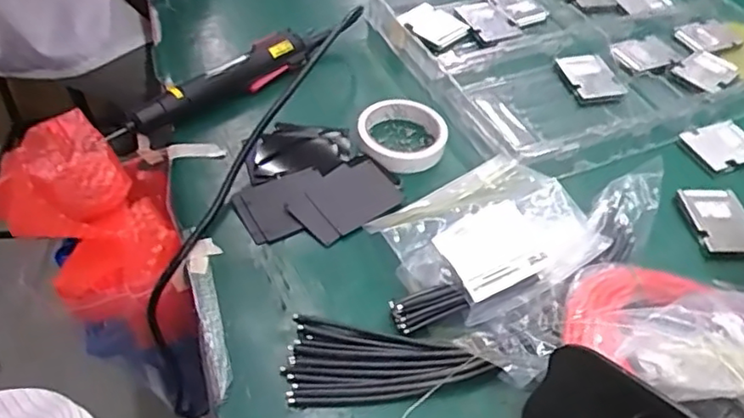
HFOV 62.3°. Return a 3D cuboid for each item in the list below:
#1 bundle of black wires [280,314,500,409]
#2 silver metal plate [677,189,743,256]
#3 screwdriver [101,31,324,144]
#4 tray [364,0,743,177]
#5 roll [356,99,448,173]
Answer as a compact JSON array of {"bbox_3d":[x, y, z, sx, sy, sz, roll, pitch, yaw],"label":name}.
[{"bbox_3d":[0.011,0.111,0.472,0.148,0.012,0.072,0,49,-5],"label":"bundle of black wires"},{"bbox_3d":[0.341,0.011,0.601,0.059,0.007,0.078,0,49,-5],"label":"silver metal plate"},{"bbox_3d":[-0.160,-0.138,0.665,0.257,0.033,0.036,-34,59,-29],"label":"screwdriver"},{"bbox_3d":[0.289,-0.219,0.789,0.493,0.040,0.369,-20,53,-21],"label":"tray"},{"bbox_3d":[0.031,-0.079,0.642,0.091,0.023,0.091,3,49,-3],"label":"roll"}]

